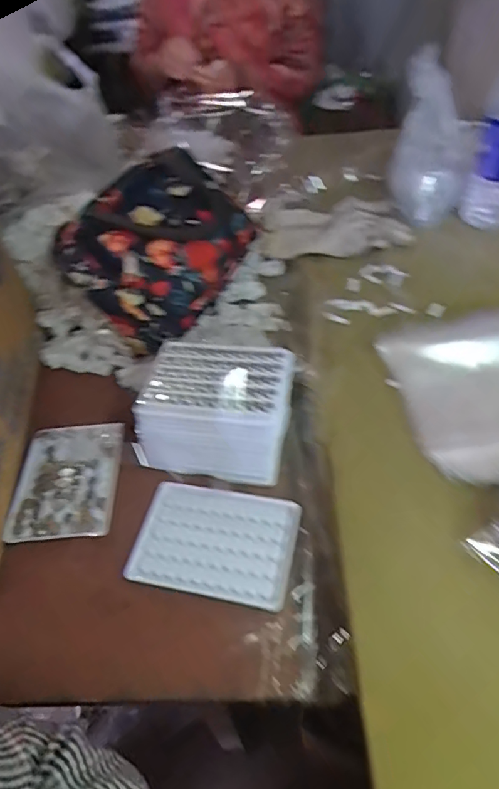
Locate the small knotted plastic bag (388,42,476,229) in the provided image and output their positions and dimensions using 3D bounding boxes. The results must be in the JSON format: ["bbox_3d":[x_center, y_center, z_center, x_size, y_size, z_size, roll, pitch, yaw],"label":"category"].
[{"bbox_3d":[0.253,-0.343,0.661,0.141,0.183,0.096,-33,52,-23],"label":"small knotted plastic bag"}]

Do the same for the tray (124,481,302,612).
[{"bbox_3d":[-0.029,0.125,0.428,0.134,0.007,0.094,7,48,12],"label":"tray"}]

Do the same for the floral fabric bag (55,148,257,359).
[{"bbox_3d":[-0.099,-0.173,0.590,0.140,0.122,0.230,18,51,21],"label":"floral fabric bag"}]

